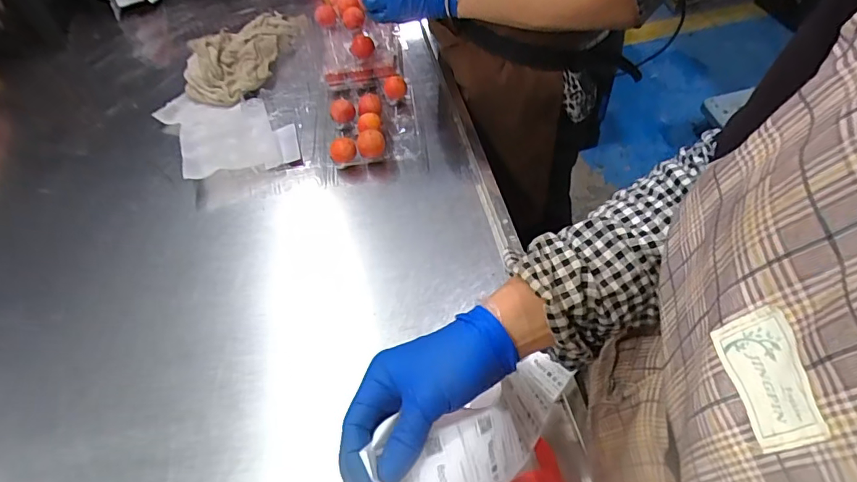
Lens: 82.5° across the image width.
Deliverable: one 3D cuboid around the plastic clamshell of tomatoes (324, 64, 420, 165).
[{"bbox_3d":[-0.099,-0.216,0.846,0.148,0.057,0.211,-9,54,-2],"label":"plastic clamshell of tomatoes"}]

